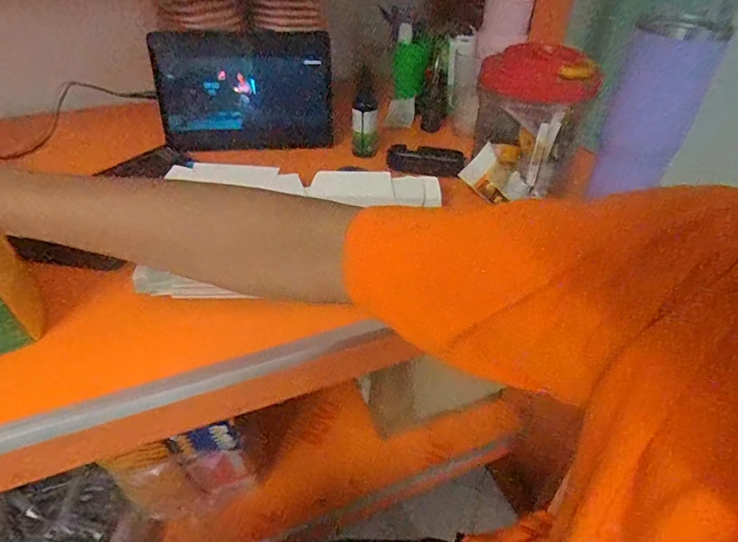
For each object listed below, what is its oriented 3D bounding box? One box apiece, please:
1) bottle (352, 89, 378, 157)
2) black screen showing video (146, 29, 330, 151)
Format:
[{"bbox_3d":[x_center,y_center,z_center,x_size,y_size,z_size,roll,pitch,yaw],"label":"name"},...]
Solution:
[{"bbox_3d":[-0.006,-0.220,0.713,0.037,0.078,0.045,0,39,-3],"label":"bottle"},{"bbox_3d":[-0.183,-0.264,0.708,0.254,0.164,0.016,-1,33,-1],"label":"black screen showing video"}]

